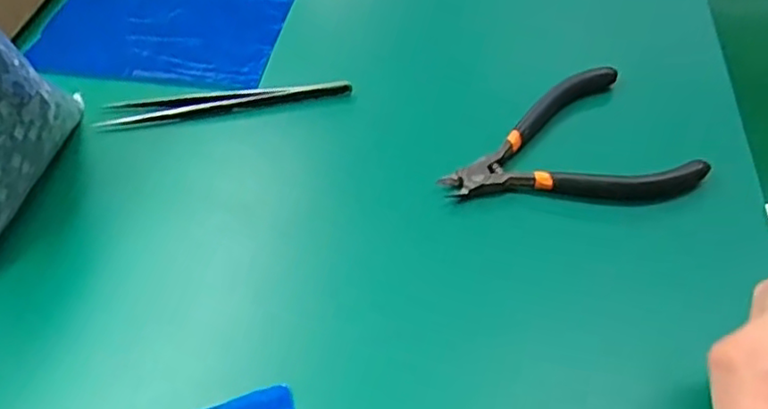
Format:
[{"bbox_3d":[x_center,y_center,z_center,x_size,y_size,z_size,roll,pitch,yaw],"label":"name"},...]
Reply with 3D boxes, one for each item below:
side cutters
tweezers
[{"bbox_3d":[0.083,-0.021,0.296,0.106,0.013,0.078,-21,53,-15],"label":"side cutters"},{"bbox_3d":[-0.084,-0.054,0.336,0.130,0.009,0.017,-4,51,-1],"label":"tweezers"}]

